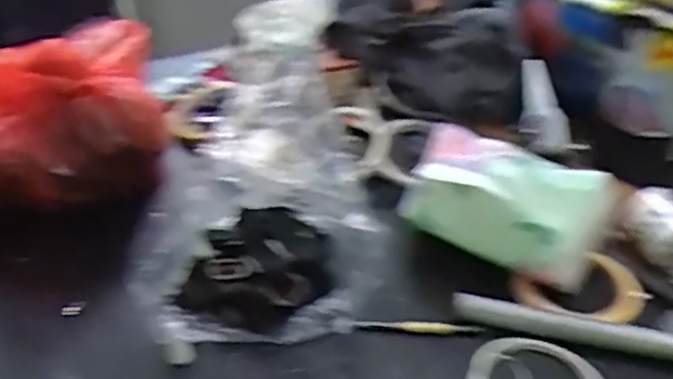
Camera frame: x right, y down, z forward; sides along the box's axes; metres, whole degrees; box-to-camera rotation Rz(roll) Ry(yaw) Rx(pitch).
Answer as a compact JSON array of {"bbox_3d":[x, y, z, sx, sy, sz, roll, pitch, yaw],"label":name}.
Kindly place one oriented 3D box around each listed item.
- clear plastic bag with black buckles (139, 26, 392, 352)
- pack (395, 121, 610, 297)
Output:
[{"bbox_3d":[-0.062,-0.005,0.535,0.166,0.126,0.277,-2,36,-6],"label":"clear plastic bag with black buckles"},{"bbox_3d":[0.134,0.011,0.531,0.160,0.078,0.076,20,39,23],"label":"pack"}]

